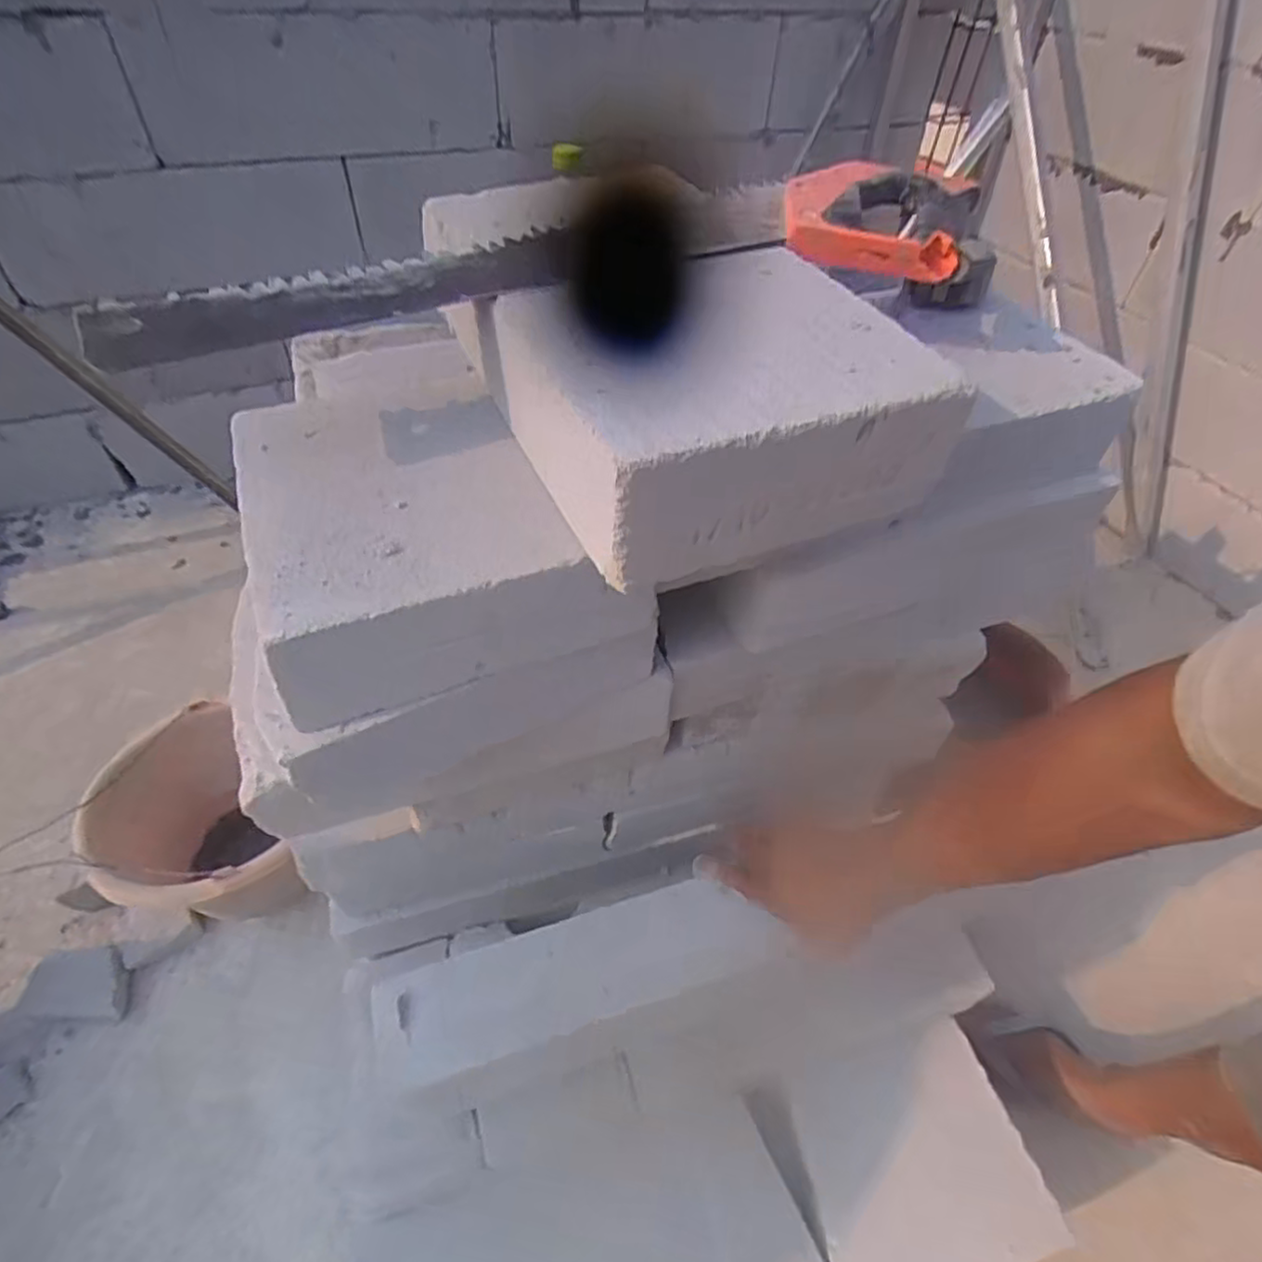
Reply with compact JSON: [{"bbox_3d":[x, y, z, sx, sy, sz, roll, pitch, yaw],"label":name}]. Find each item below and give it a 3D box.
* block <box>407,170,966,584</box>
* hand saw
[{"bbox_3d":[0.017,-0.172,0.421,0.191,0.079,0.300,-18,51,-19],"label":"block"},{"bbox_3d":[-0.015,-0.231,0.412,0.538,0.040,0.095,-14,50,-16],"label":"hand saw"}]

